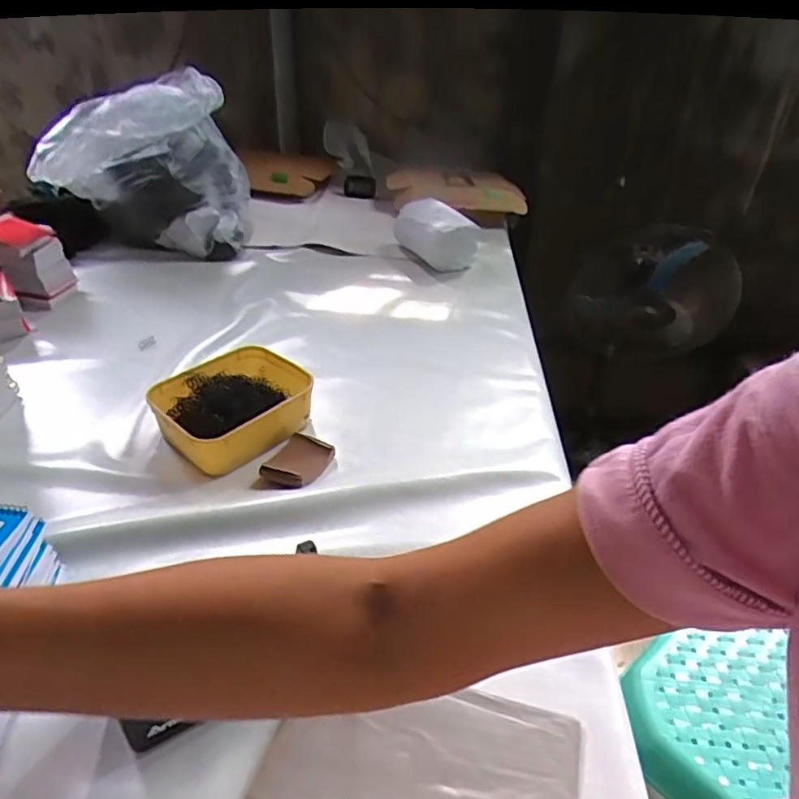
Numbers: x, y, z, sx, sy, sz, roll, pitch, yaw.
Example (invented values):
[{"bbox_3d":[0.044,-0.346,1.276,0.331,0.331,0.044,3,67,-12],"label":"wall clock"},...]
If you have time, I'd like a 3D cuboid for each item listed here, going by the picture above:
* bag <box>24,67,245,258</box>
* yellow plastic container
[{"bbox_3d":[-0.558,-0.516,1.268,0.420,0.317,0.239,-6,37,-12],"label":"bag"},{"bbox_3d":[-0.239,0.007,0.819,0.190,0.067,0.199,28,41,33],"label":"yellow plastic container"}]

